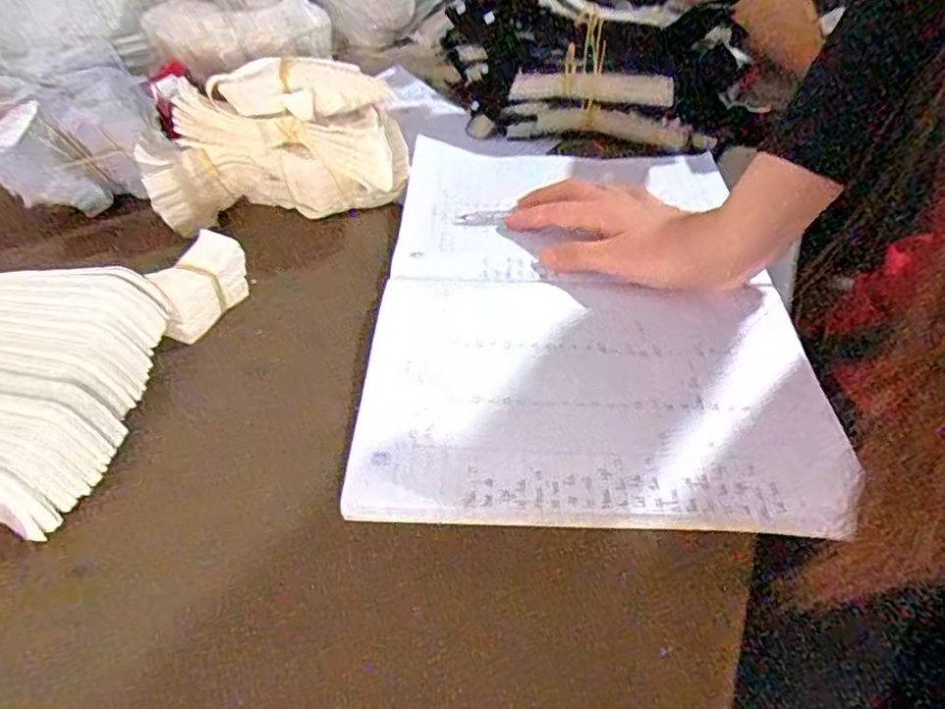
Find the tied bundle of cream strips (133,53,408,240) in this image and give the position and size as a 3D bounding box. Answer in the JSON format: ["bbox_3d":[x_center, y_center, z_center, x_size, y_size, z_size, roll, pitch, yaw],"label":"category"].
[{"bbox_3d":[-0.146,-0.156,0.448,0.191,0.089,0.076,-10,46,-8],"label":"tied bundle of cream strips"}]

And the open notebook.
[{"bbox_3d":[0.070,-0.047,0.394,0.244,0.017,0.340,1,46,2],"label":"open notebook"}]

